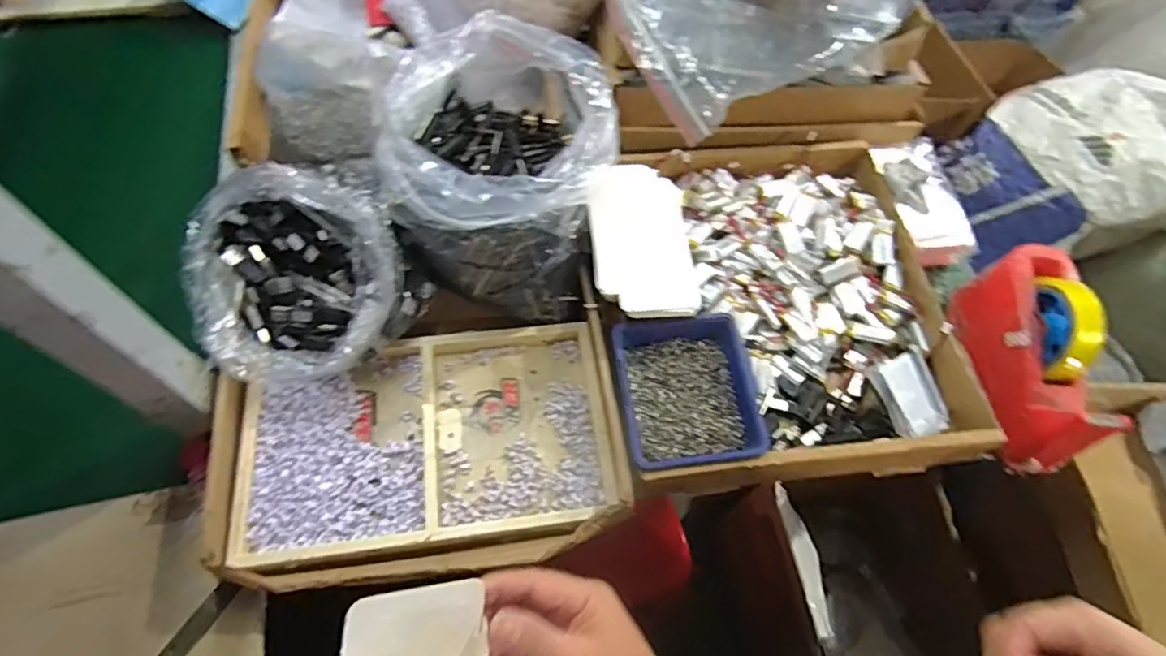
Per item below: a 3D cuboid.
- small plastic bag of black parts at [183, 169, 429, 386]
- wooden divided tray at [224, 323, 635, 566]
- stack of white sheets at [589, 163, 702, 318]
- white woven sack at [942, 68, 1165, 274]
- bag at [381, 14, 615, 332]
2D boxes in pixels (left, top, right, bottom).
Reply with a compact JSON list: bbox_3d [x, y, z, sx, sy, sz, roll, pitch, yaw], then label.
[{"bbox_3d":[-0.262,-0.056,0.547,0.190,0.100,0.187,-34,69,-20],"label":"small plastic bag of black parts"},{"bbox_3d":[-0.140,0.100,0.551,0.338,0.034,0.201,-6,62,-7],"label":"wooden divided tray"},{"bbox_3d":[0.063,-0.088,0.594,0.113,0.018,0.165,3,70,-25],"label":"stack of white sheets"},{"bbox_3d":[0.957,-0.339,1.178,0.379,0.246,0.354,-4,62,-6],"label":"white woven sack"},{"bbox_3d":[-0.075,-0.146,0.567,0.195,0.185,0.203,5,62,-1],"label":"bag"}]

